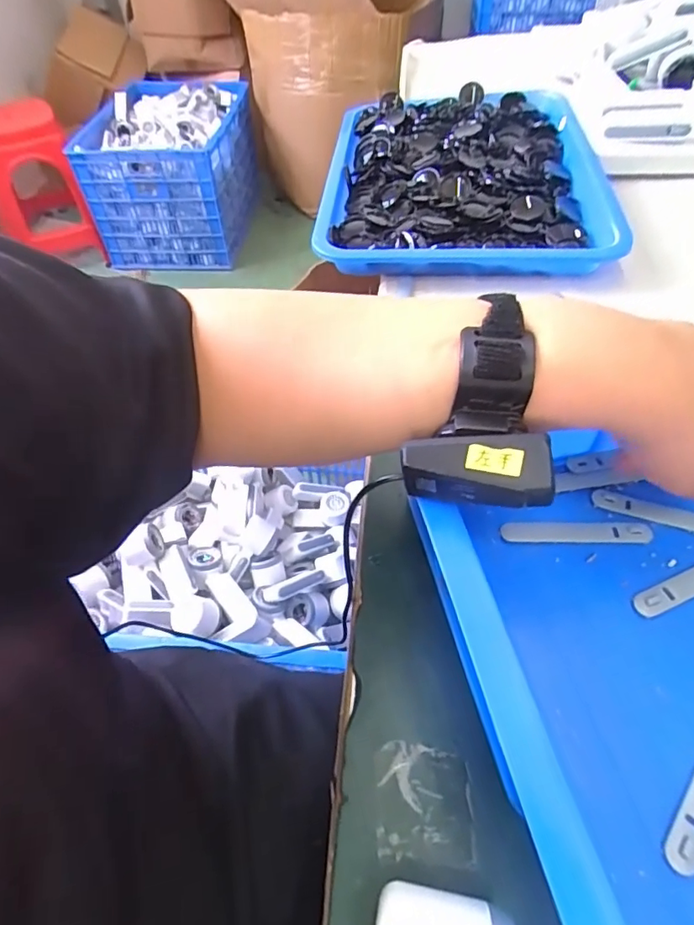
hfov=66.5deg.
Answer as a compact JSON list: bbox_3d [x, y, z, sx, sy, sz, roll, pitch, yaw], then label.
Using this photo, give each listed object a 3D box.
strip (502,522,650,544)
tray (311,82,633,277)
[{"bbox_3d":[0.151,0.046,0.349,0.094,0.004,0.016,-1,58,6],"label":"strip"},{"bbox_3d":[0.149,-0.374,0.678,0.340,0.043,0.500,2,51,5],"label":"tray"}]

